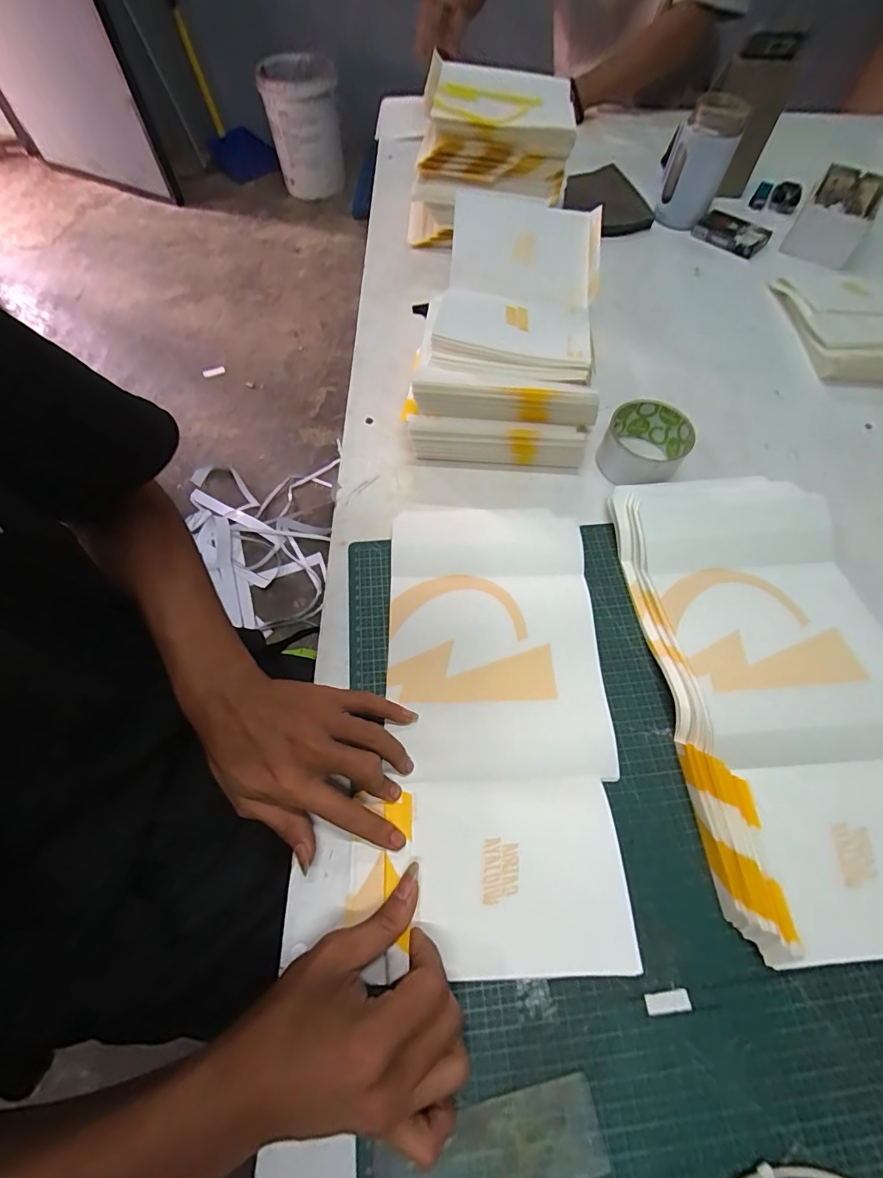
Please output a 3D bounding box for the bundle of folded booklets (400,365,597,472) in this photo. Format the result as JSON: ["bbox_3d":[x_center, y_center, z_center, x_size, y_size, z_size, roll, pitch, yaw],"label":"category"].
[{"bbox_3d":[0.058,-0.177,0.457,0.175,0.088,0.069,5,63,-1],"label":"bundle of folded booklets"}]

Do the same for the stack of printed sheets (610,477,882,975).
[{"bbox_3d":[0.268,0.065,0.365,0.186,0.029,0.362,-1,63,-3],"label":"stack of printed sheets"}]

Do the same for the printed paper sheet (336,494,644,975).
[{"bbox_3d":[0.036,0.081,0.364,0.186,0.017,0.350,1,62,-3],"label":"printed paper sheet"}]

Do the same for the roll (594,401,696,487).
[{"bbox_3d":[0.204,-0.143,0.465,0.080,0.053,0.082,30,66,11],"label":"roll"}]

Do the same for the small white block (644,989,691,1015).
[{"bbox_3d":[0.140,0.256,0.281,0.028,0.004,0.011,-4,64,-5],"label":"small white block"}]

